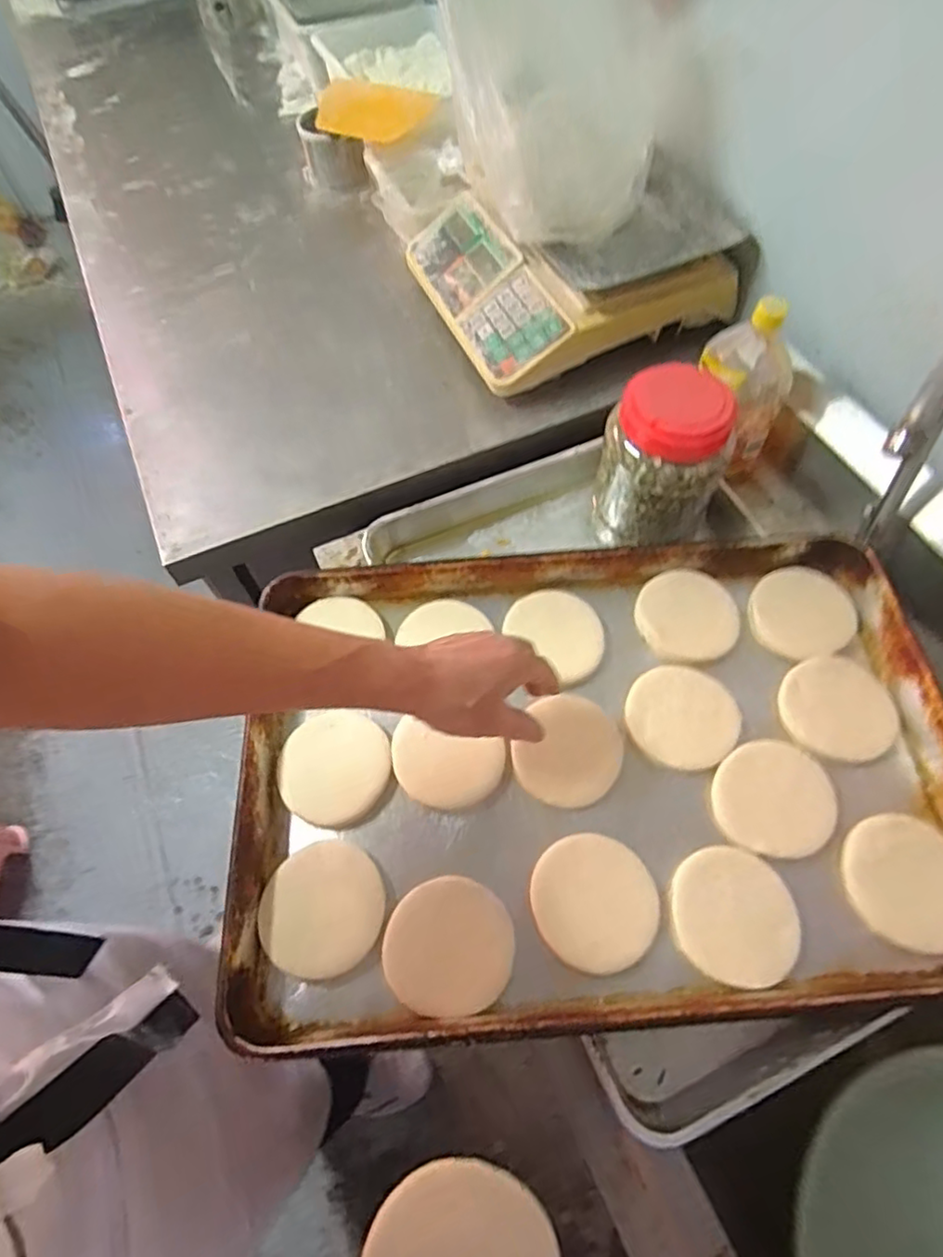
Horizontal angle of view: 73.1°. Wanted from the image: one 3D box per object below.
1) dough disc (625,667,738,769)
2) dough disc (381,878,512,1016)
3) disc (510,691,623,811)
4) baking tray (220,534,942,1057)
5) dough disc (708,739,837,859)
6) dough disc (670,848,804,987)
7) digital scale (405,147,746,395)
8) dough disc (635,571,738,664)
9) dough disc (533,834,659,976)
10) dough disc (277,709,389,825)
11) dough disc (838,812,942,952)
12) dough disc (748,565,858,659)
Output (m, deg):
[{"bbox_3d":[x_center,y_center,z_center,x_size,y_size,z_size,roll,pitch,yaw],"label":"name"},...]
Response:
[{"bbox_3d":[0.191,0.078,0.576,0.096,0.010,0.096,0,63,0],"label":"dough disc"},{"bbox_3d":[-0.017,0.244,0.488,0.096,0.014,0.092,0,63,0],"label":"dough disc"},{"bbox_3d":[0.090,0.110,0.578,0.091,0.007,0.107,22,62,14],"label":"disc"},{"bbox_3d":[0.117,0.111,0.561,0.615,0.053,0.401,-4,63,-2],"label":"baking tray"},{"bbox_3d":[0.259,0.143,0.541,0.111,0.006,0.092,-19,64,-9],"label":"dough disc"},{"bbox_3d":[0.206,0.223,0.498,0.092,0.004,0.098,0,63,0],"label":"dough disc"},{"bbox_3d":[0.134,-0.508,0.859,0.373,0.097,0.350,-20,64,-10],"label":"digital scale"},{"bbox_3d":[0.215,-0.015,0.634,0.094,0.013,0.095,0,63,0],"label":"dough disc"},{"bbox_3d":[0.097,0.214,0.500,0.092,0.014,0.097,0,63,0],"label":"dough disc"},{"bbox_3d":[-0.120,0.120,0.557,0.097,0.010,0.091,0,63,0],"label":"dough disc"},{"bbox_3d":[0.353,0.201,0.506,0.101,0.011,0.093,0,63,0],"label":"dough disc"},{"bbox_3d":[0.332,-0.017,0.639,0.108,0.007,0.094,-31,67,-15],"label":"dough disc"}]

